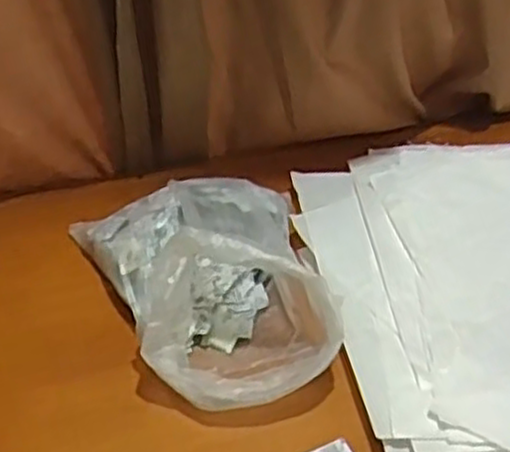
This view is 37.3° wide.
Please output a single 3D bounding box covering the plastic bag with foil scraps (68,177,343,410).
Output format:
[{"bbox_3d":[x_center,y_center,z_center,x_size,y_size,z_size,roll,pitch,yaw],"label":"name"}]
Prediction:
[{"bbox_3d":[-0.041,0.038,0.690,0.207,0.101,0.254,-11,43,-15],"label":"plastic bag with foil scraps"}]

